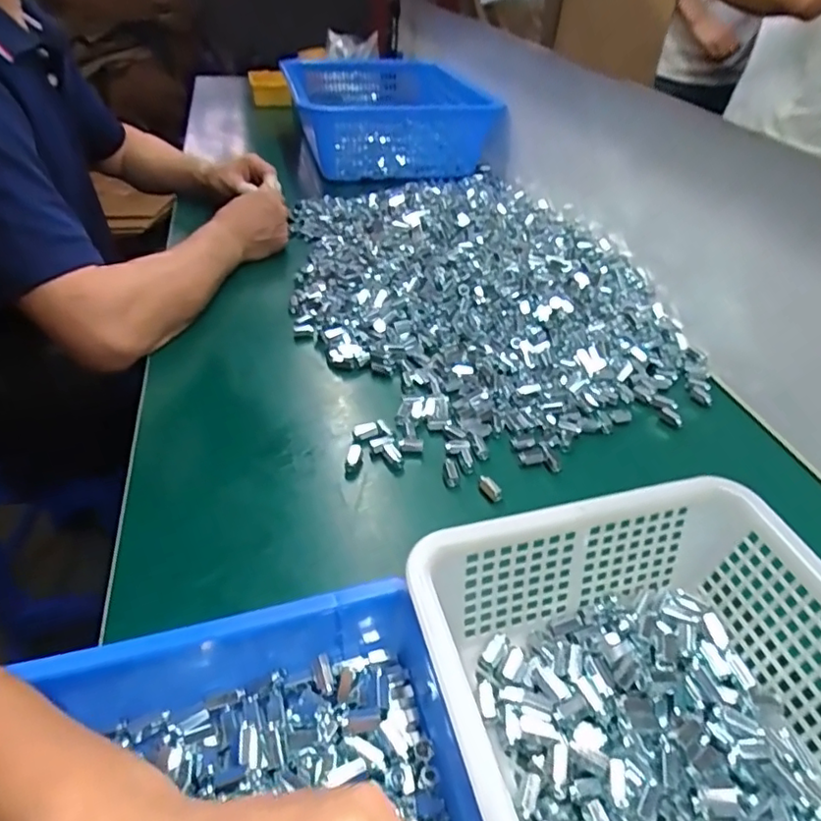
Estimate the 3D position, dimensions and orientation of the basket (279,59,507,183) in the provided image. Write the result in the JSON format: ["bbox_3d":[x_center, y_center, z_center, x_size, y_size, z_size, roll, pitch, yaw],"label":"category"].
[{"bbox_3d":[-0.054,-0.611,1.186,0.371,0.120,0.468,-8,41,-12],"label":"basket"}]

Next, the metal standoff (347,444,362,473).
[{"bbox_3d":[-0.048,0.039,0.489,0.010,0.009,0.027,6,40,4],"label":"metal standoff"}]

